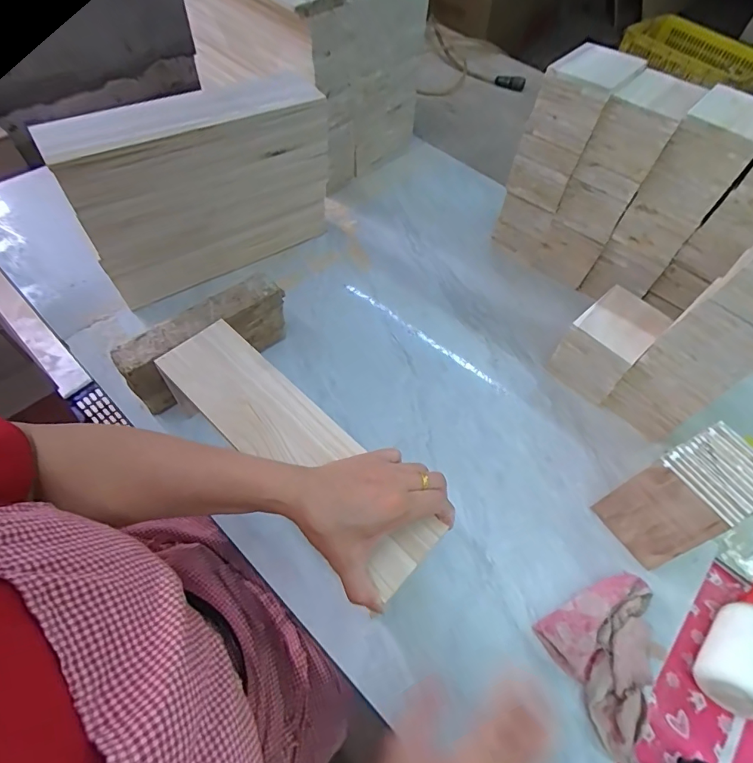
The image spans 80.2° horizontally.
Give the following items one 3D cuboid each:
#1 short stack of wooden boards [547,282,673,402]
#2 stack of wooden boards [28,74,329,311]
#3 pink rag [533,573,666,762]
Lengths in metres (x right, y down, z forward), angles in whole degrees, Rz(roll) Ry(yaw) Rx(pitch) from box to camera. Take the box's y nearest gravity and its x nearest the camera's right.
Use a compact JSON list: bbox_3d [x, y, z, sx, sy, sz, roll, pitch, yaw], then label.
[{"bbox_3d":[0.320,-0.054,0.626,0.132,0.095,0.094,-39,68,-24],"label":"short stack of wooden boards"},{"bbox_3d":[-0.228,-0.265,0.636,0.347,0.245,0.094,-31,65,-21],"label":"stack of wooden boards"},{"bbox_3d":[0.250,0.276,0.447,0.135,0.033,0.133,-22,62,-17],"label":"pink rag"}]

